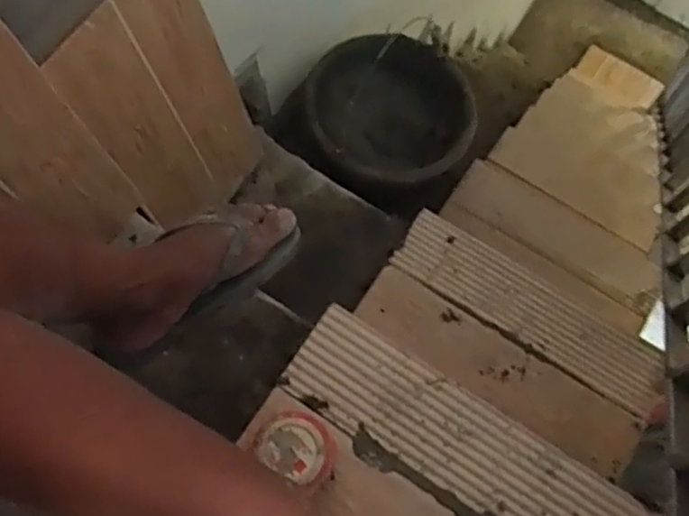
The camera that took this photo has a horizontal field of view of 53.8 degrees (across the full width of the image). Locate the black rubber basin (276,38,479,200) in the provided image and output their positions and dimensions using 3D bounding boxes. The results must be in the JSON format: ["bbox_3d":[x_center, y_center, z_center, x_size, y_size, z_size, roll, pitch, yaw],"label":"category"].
[{"bbox_3d":[0.058,-0.239,1.146,0.298,0.125,0.276,1,69,-2],"label":"black rubber basin"}]

